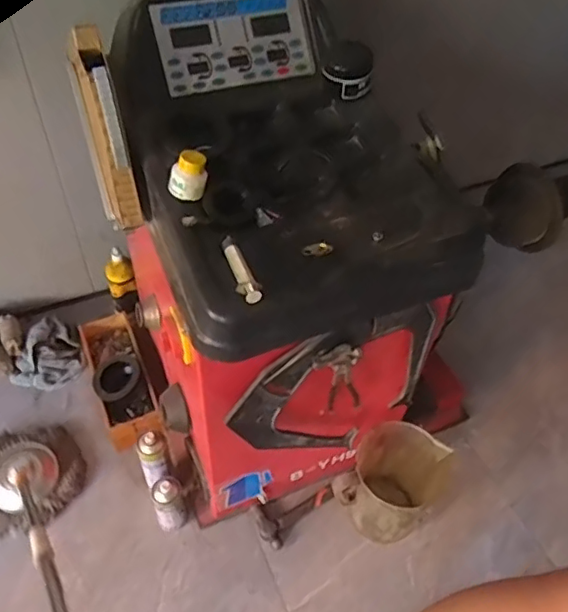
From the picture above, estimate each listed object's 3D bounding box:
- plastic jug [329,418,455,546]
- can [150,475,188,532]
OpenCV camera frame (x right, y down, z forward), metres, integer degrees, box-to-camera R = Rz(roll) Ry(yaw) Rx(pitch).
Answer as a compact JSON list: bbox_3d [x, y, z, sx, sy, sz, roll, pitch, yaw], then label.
[{"bbox_3d":[0.226,0.410,1.296,0.184,0.229,0.220,37,57,23],"label":"plastic jug"},{"bbox_3d":[-0.252,0.435,1.295,0.067,0.168,0.061,3,48,-4],"label":"can"}]

